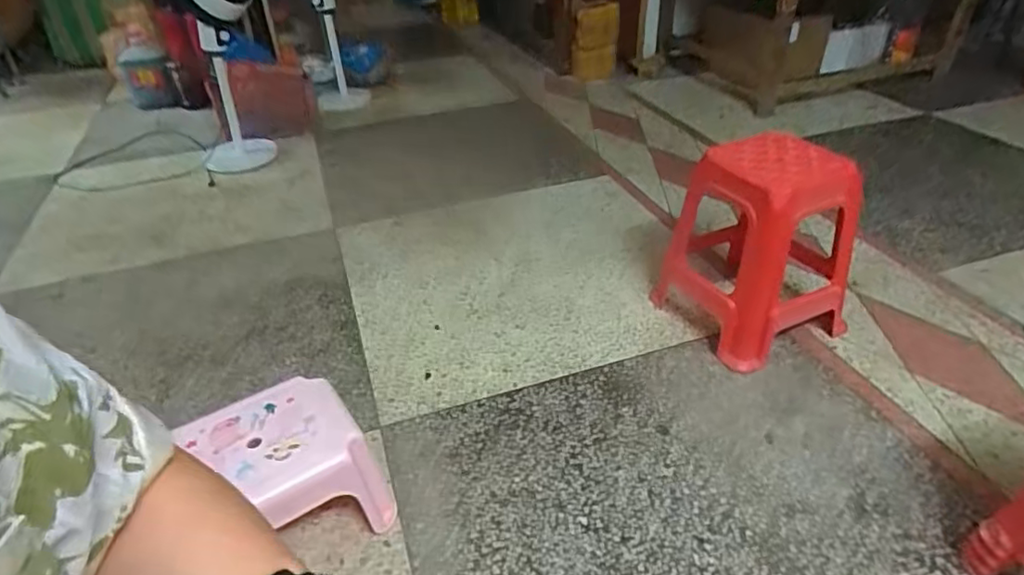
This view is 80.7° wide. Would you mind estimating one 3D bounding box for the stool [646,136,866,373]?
[{"bbox_3d":[0.633,-0.136,1.565,0.389,0.500,0.389,-20,41,-21],"label":"stool"}]

